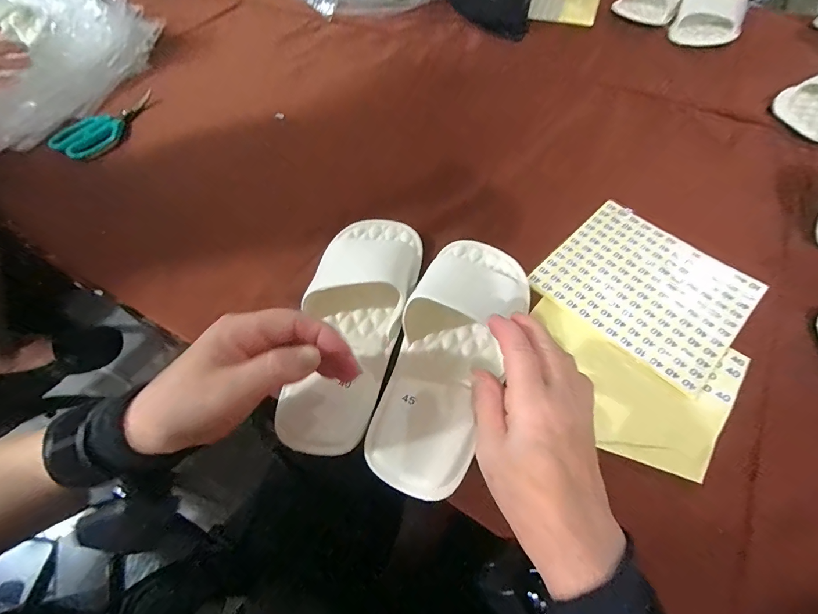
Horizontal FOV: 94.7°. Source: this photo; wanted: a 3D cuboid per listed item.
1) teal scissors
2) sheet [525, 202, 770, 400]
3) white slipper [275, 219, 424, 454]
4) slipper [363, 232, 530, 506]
[{"bbox_3d":[-0.421,-0.259,0.532,0.069,0.019,0.151,33,65,20],"label":"teal scissors"},{"bbox_3d":[0.232,-0.023,0.370,0.160,0.004,0.167,-40,65,-21],"label":"sheet"},{"bbox_3d":[-0.051,0.002,0.330,0.089,0.055,0.230,9,61,7],"label":"white slipper"},{"bbox_3d":[0.038,0.025,0.308,0.086,0.051,0.233,18,61,12],"label":"slipper"}]

